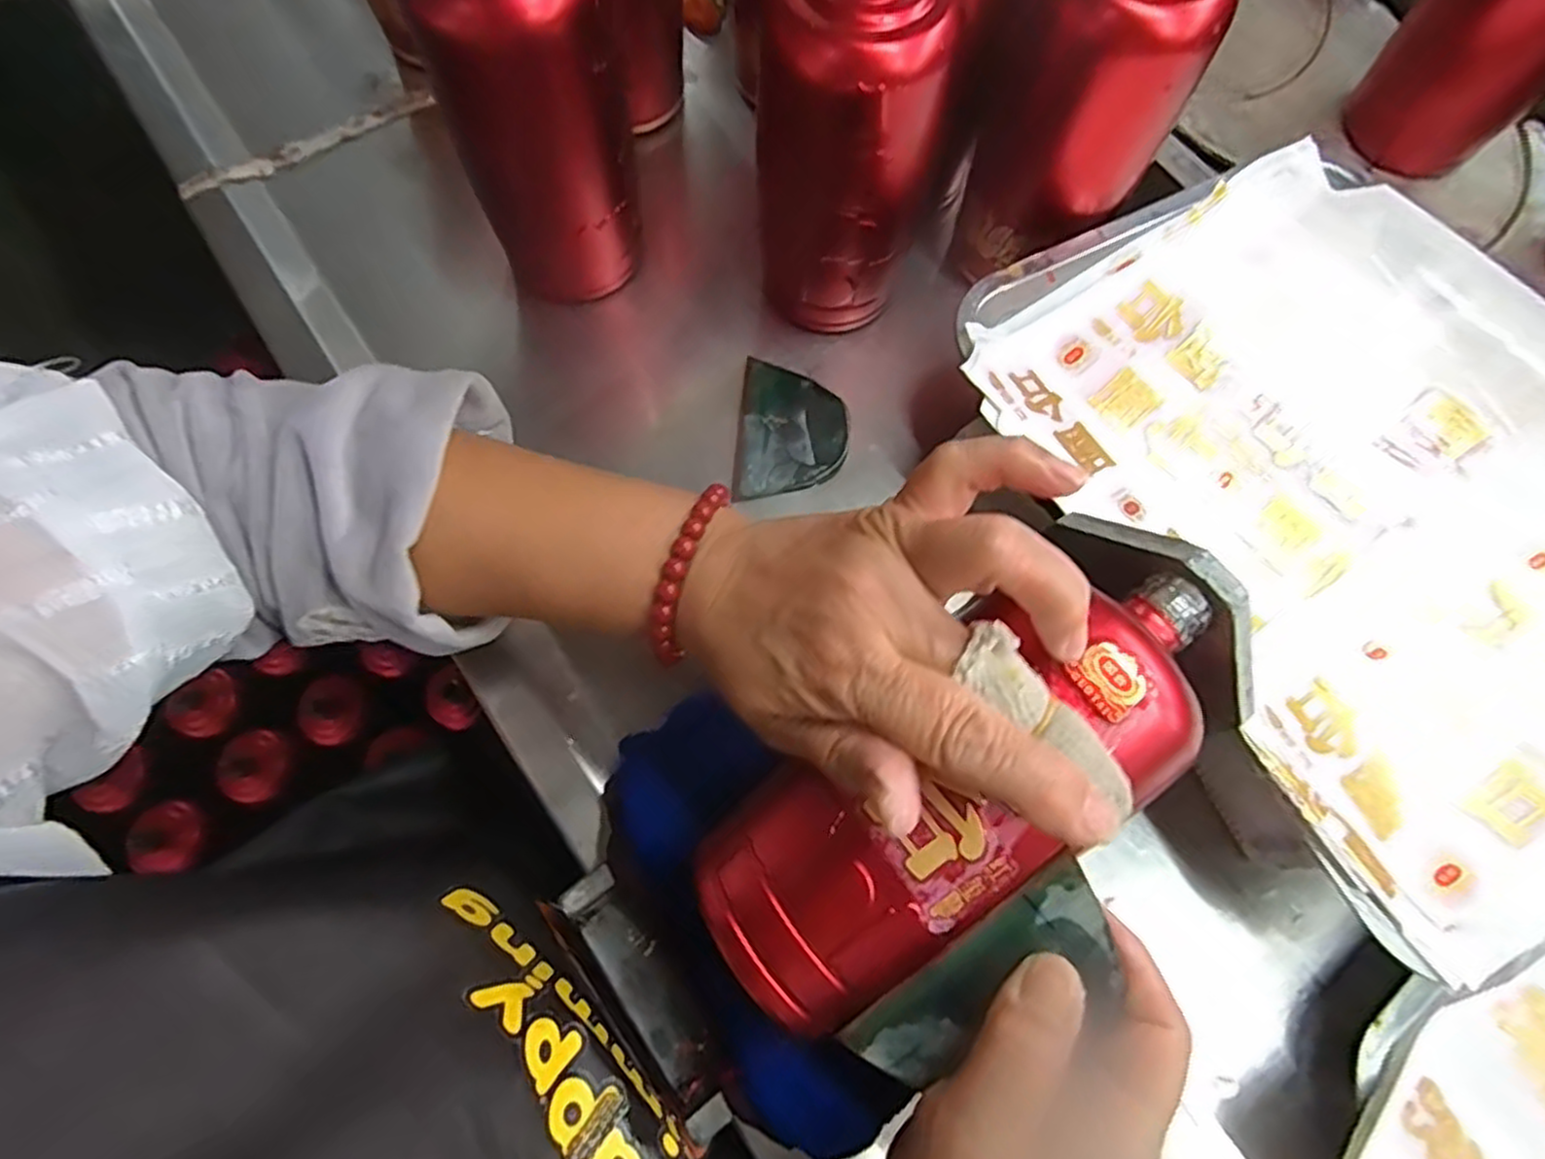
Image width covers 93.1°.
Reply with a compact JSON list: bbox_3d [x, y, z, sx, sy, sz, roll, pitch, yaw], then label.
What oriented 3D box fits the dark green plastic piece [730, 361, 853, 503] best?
[{"bbox_3d":[0.011,-0.081,0.394,0.057,0.005,0.085,2,68,7],"label":"dark green plastic piece"}]

